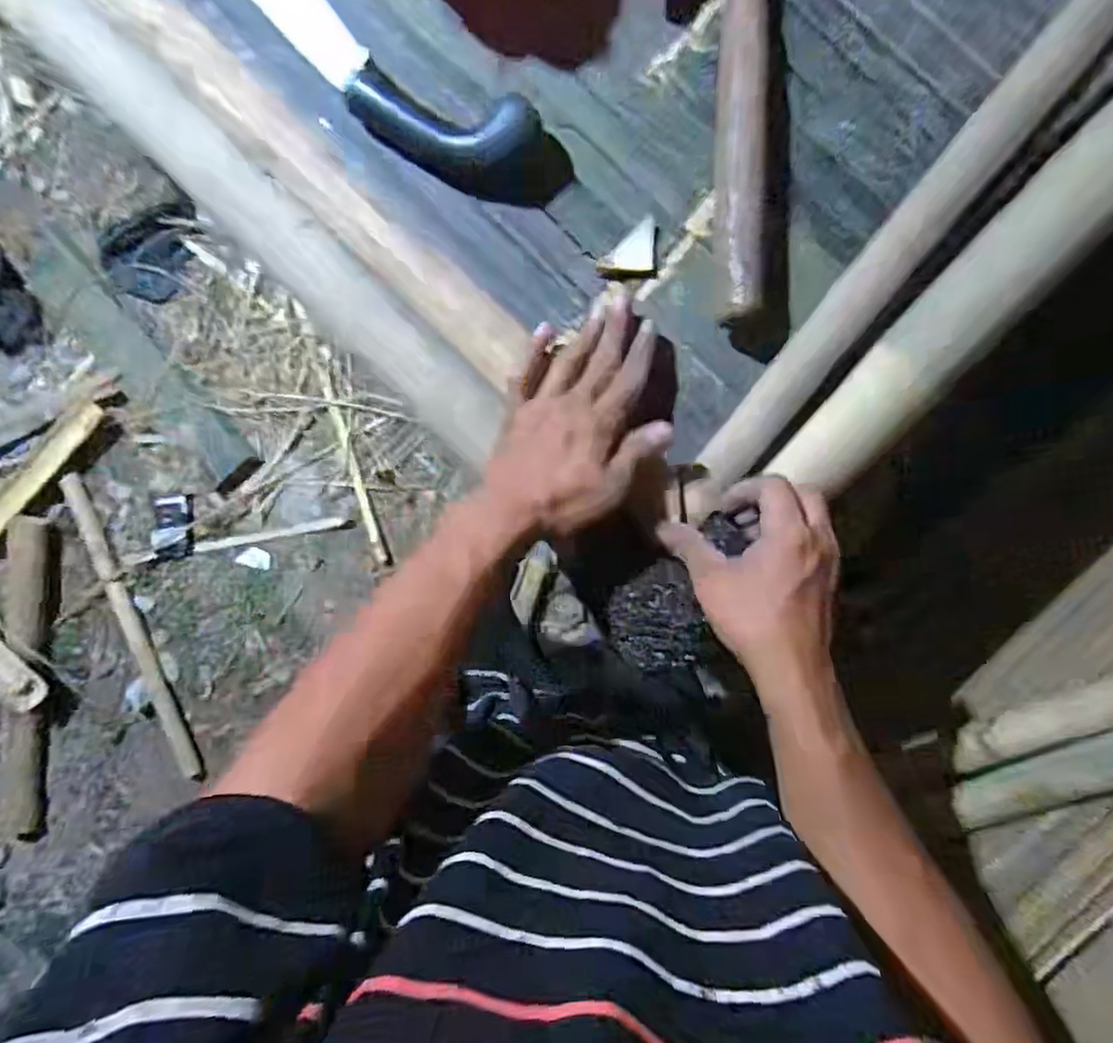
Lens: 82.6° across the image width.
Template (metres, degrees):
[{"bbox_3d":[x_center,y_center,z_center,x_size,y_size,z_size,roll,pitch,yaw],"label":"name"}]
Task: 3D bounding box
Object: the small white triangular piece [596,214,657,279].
[{"bbox_3d":[0.051,-0.193,0.451,0.040,0.016,0.036,1,92,2],"label":"small white triangular piece"}]

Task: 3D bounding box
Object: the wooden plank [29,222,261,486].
[{"bbox_3d":[-0.859,-0.336,1.284,0.119,0.024,0.613,-41,90,3],"label":"wooden plank"}]

